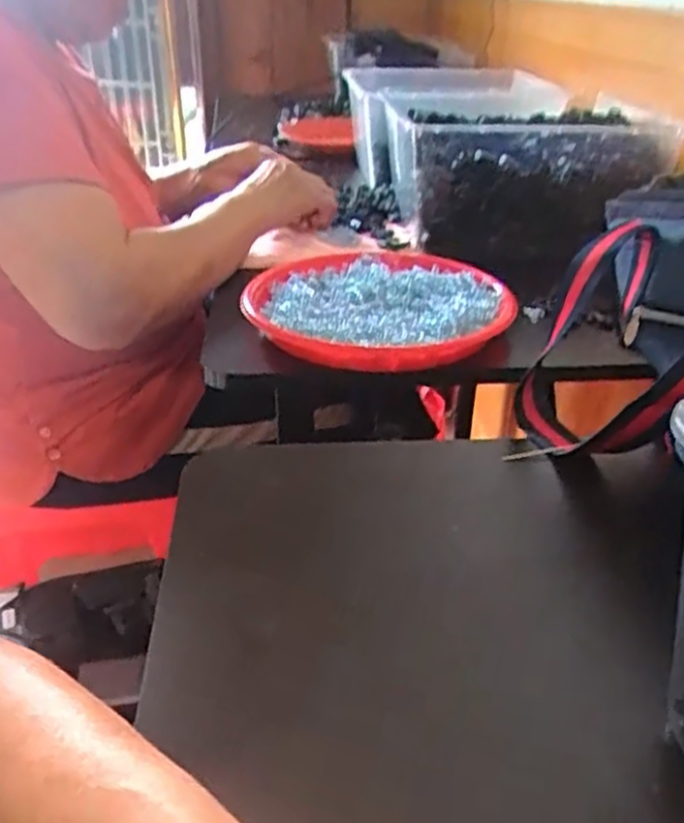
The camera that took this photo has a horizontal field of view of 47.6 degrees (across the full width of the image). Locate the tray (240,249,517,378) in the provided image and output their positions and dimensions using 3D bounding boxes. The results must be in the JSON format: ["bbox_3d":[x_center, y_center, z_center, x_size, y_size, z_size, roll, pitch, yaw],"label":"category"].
[{"bbox_3d":[0.034,-0.099,0.719,0.231,0.032,0.244,2,30,3],"label":"tray"}]

